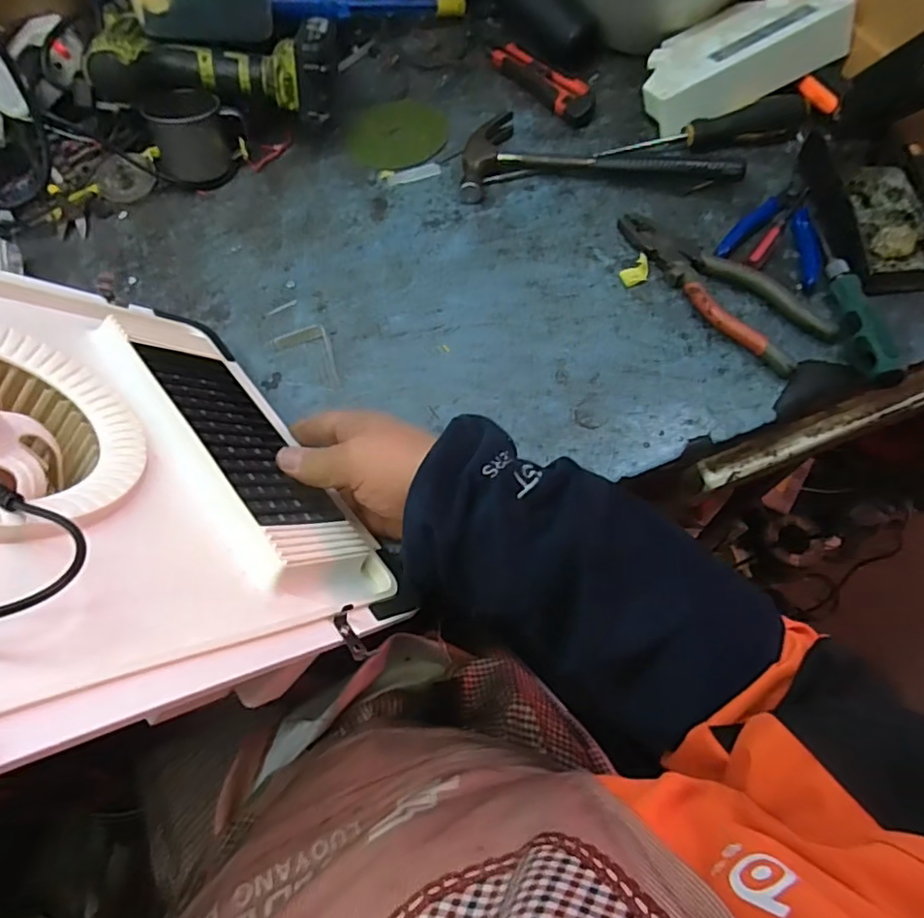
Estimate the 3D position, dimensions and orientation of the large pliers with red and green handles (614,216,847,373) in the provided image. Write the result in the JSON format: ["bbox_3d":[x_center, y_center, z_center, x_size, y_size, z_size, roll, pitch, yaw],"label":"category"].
[{"bbox_3d":[0.203,-0.142,0.485,0.061,0.017,0.195,-42,69,-16],"label":"large pliers with red and green handles"}]

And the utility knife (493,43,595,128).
[{"bbox_3d":[0.086,-0.390,0.610,0.038,0.021,0.140,-29,66,-10],"label":"utility knife"}]

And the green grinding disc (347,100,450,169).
[{"bbox_3d":[-0.065,-0.337,0.611,0.099,0.004,0.101,-1,64,3],"label":"green grinding disc"}]

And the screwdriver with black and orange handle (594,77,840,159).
[{"bbox_3d":[0.246,-0.318,0.560,0.211,0.028,0.039,-14,64,-3],"label":"screwdriver with black and orange handle"}]

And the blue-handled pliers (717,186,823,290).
[{"bbox_3d":[0.279,-0.199,0.508,0.082,0.013,0.109,29,69,16],"label":"blue-handled pliers"}]

